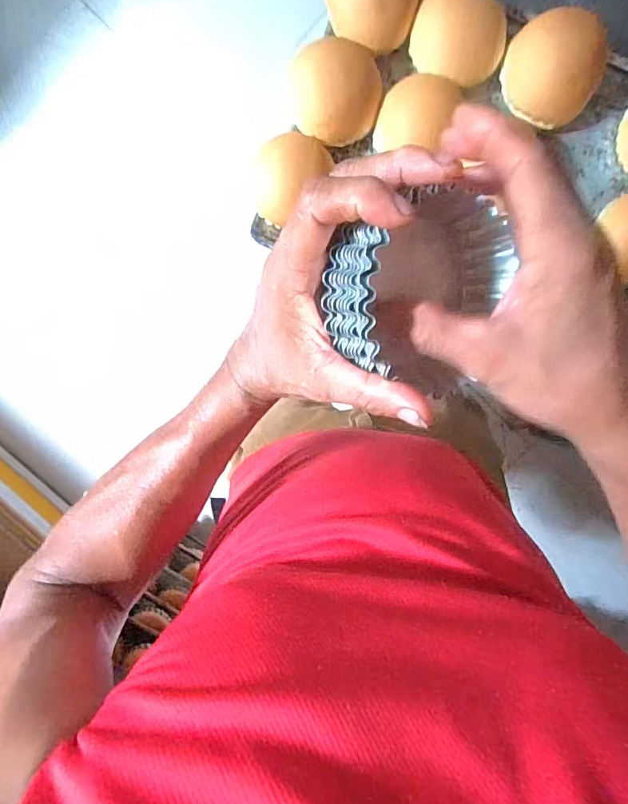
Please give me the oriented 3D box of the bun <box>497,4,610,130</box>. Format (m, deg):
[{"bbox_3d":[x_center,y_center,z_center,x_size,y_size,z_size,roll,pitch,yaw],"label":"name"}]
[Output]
[{"bbox_3d":[0.246,-0.340,0.472,0.081,0.045,0.098,-42,96,6],"label":"bun"}]

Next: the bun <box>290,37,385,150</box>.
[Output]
[{"bbox_3d":[0.023,-0.309,0.468,0.089,0.053,0.073,1,98,0],"label":"bun"}]

